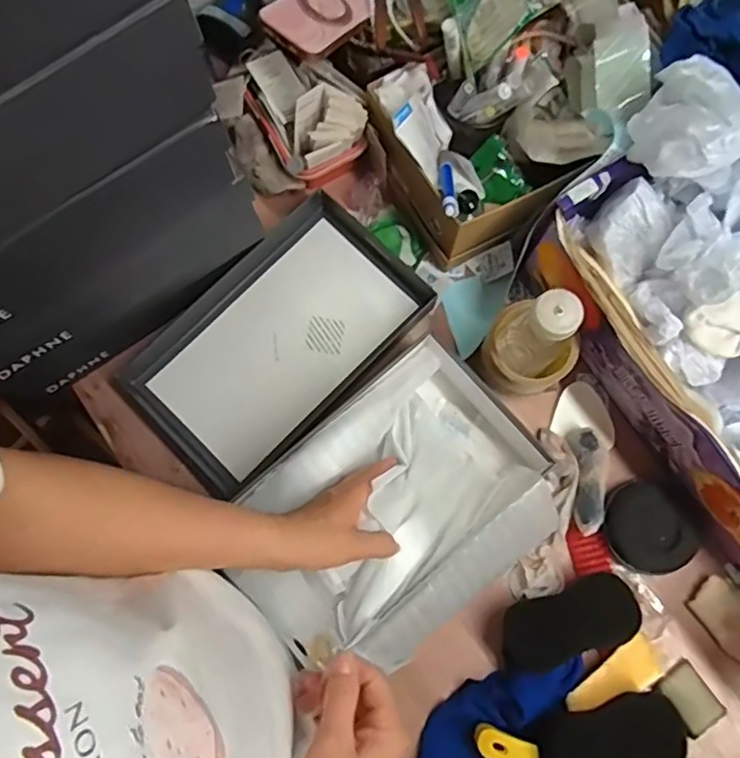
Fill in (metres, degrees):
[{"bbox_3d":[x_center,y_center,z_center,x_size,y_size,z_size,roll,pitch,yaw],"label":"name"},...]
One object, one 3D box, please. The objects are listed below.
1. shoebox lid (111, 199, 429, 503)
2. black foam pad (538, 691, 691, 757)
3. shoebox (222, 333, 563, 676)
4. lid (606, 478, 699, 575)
[{"bbox_3d":[-0.100,-0.039,0.654,0.313,0.043,0.181,-44,81,-8],"label":"shoebox lid"},{"bbox_3d":[0.220,0.333,0.541,0.127,0.022,0.068,-16,39,-4],"label":"black foam pad"},{"bbox_3d":[0.027,0.130,0.577,0.307,0.095,0.217,-41,81,-7],"label":"shoebox"},{"bbox_3d":[0.283,0.149,0.602,0.088,0.015,0.088,-3,78,17],"label":"lid"}]

